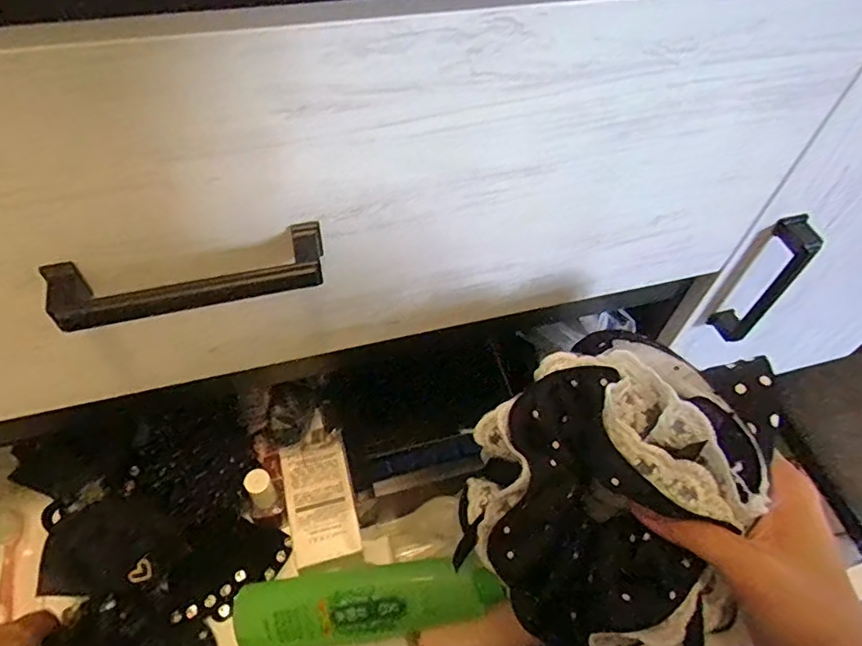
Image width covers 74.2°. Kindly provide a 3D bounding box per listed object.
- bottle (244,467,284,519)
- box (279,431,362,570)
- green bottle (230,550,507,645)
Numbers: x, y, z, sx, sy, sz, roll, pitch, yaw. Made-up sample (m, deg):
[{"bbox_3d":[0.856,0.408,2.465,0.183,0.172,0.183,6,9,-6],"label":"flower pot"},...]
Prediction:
[{"bbox_3d":[-0.125,0.125,0.417,0.021,0.046,0.021,-23,59,-19],"label":"bottle"},{"bbox_3d":[-0.085,0.133,0.434,0.051,0.015,0.089,-11,56,-12],"label":"box"},{"bbox_3d":[-0.044,0.190,0.387,0.179,0.030,0.045,-10,55,5],"label":"green bottle"}]

